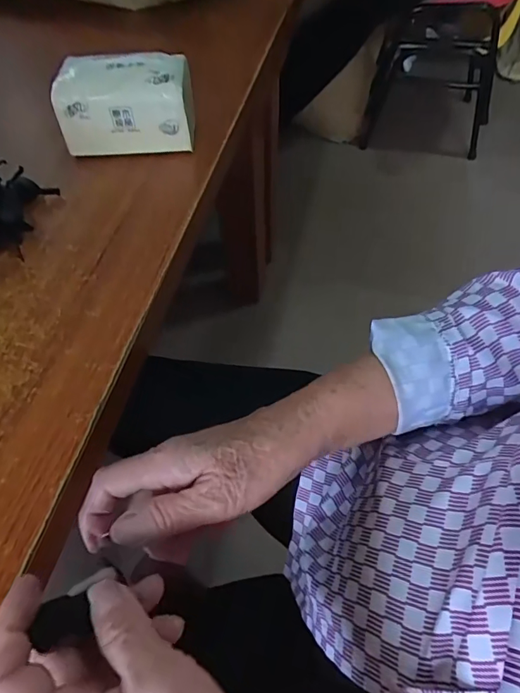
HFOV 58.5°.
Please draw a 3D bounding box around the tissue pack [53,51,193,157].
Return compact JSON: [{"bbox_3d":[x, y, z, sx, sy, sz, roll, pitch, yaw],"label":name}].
[{"bbox_3d":[-0.142,-0.256,0.498,0.133,0.091,0.069,-4,54,0],"label":"tissue pack"}]

